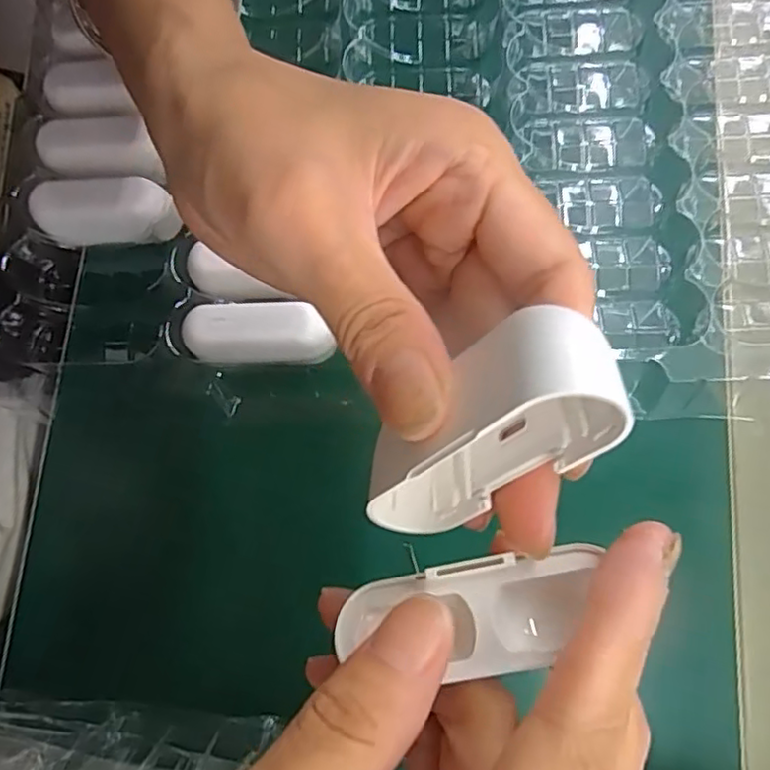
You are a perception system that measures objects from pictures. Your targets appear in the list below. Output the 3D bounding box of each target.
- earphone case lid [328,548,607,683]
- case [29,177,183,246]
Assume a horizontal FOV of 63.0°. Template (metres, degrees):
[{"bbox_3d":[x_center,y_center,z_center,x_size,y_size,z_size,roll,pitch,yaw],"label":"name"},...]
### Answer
[{"bbox_3d":[0.018,0.052,0.141,0.058,0.010,0.024,-9,72,8],"label":"earphone case lid"},{"bbox_3d":[-0.126,-0.079,0.289,0.065,0.023,0.024,4,77,4],"label":"case"}]

